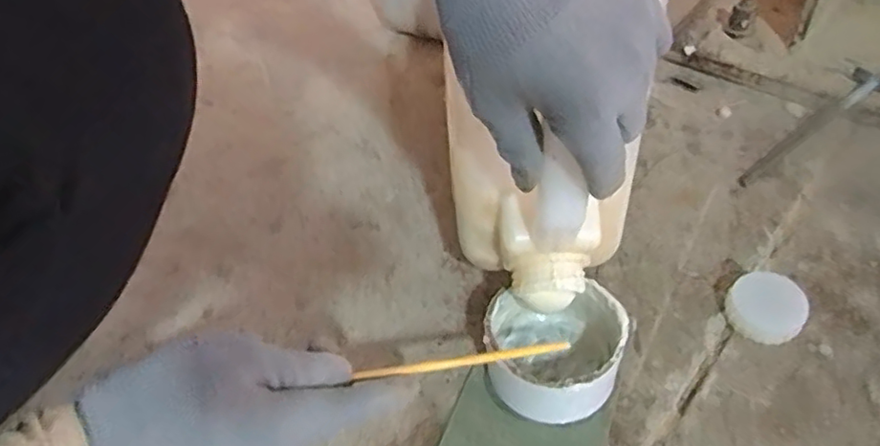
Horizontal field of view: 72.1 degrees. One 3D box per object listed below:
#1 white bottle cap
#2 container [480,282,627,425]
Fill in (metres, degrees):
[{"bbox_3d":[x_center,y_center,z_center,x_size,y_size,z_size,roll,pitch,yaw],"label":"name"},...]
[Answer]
[{"bbox_3d":[0.219,0.057,0.409,0.044,0.025,0.043,0,49,6],"label":"white bottle cap"},{"bbox_3d":[0.072,0.080,0.383,0.083,0.053,0.077,-5,49,2],"label":"container"}]

